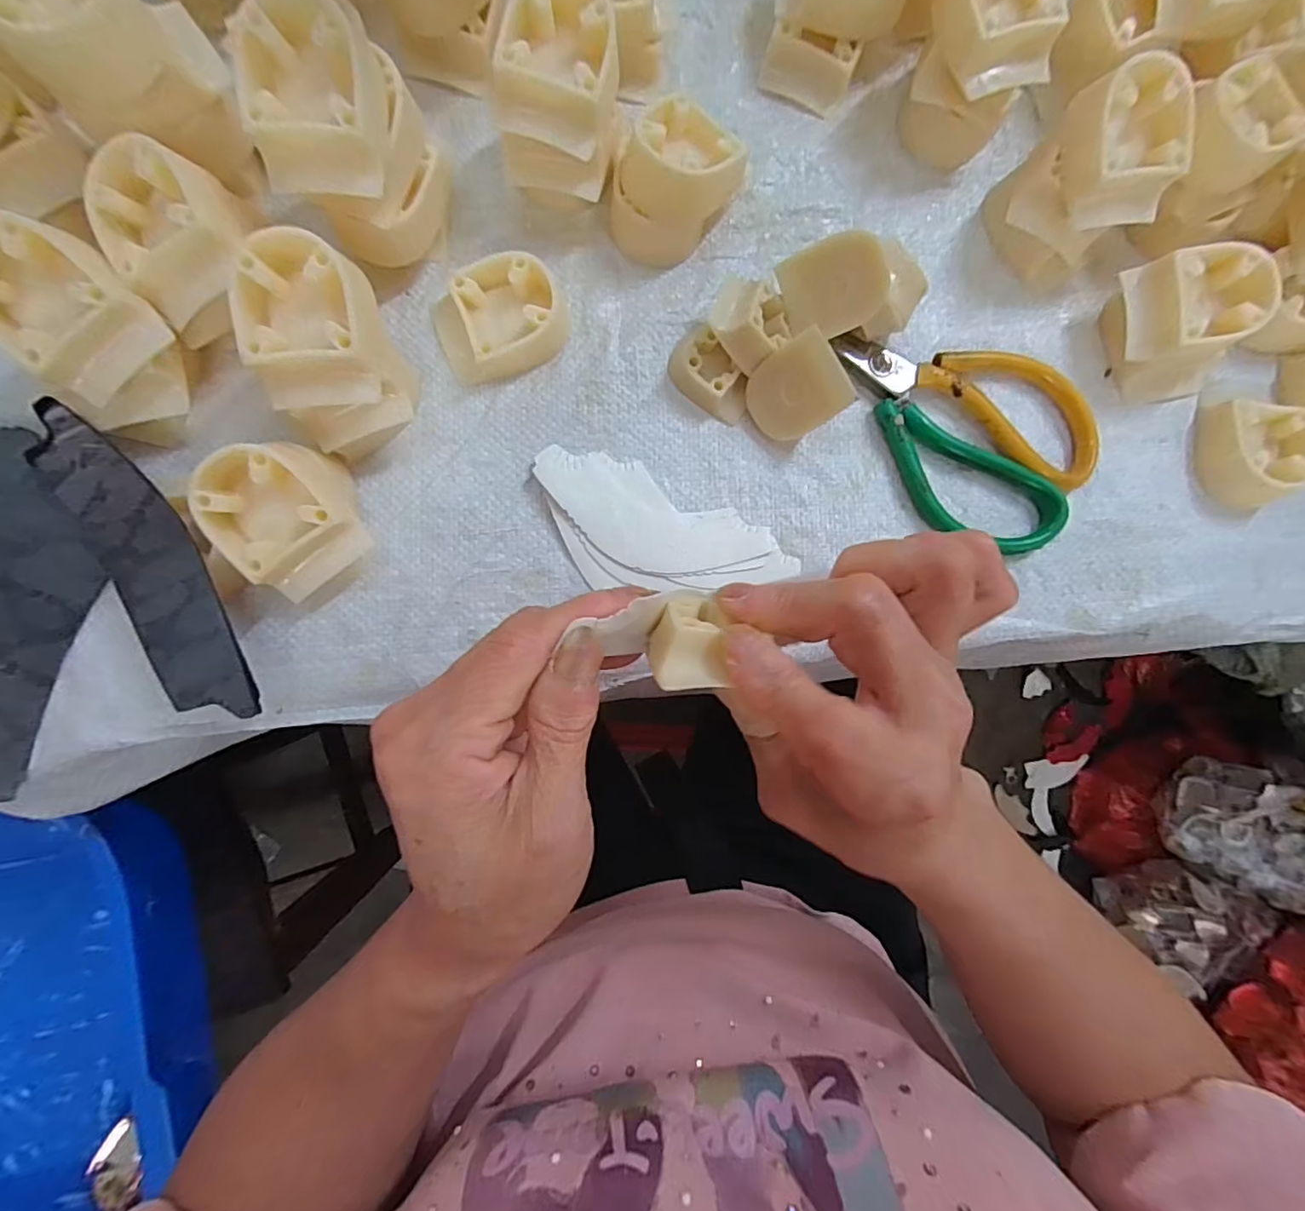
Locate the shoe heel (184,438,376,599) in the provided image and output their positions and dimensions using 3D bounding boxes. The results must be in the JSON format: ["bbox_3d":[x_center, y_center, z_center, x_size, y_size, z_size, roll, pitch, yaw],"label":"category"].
[{"bbox_3d":[-0.155,-0.037,0.246,0.050,0.045,0.053,-38,89,-6],"label":"shoe heel"}]

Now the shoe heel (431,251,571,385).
[{"bbox_3d":[-0.073,-0.137,0.272,0.061,0.023,0.047,-20,87,-6],"label":"shoe heel"}]

